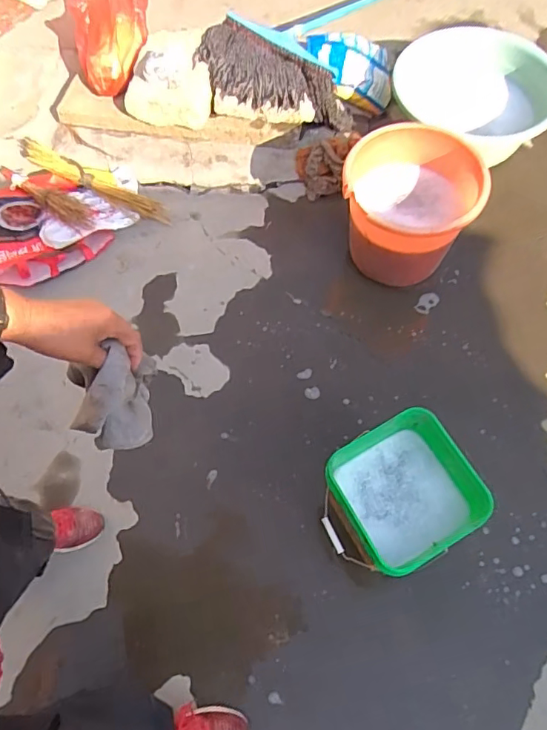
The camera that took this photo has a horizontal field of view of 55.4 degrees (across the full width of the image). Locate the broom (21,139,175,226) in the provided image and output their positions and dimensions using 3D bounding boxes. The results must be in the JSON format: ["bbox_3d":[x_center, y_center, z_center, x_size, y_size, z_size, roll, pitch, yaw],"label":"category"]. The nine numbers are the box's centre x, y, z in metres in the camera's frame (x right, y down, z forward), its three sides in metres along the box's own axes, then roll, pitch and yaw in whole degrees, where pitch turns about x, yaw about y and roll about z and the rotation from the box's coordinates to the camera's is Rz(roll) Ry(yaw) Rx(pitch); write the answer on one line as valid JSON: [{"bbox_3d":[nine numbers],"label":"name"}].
[{"bbox_3d":[-0.556,-0.566,1.555,0.582,0.048,0.105,30,69,12],"label":"broom"}]

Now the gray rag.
[{"bbox_3d":[-0.182,0.037,0.601,0.073,0.121,0.092,6,66,3],"label":"gray rag"}]

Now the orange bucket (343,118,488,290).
[{"bbox_3d":[0.334,-0.389,1.346,0.315,0.287,0.304,-1,65,2],"label":"orange bucket"}]

